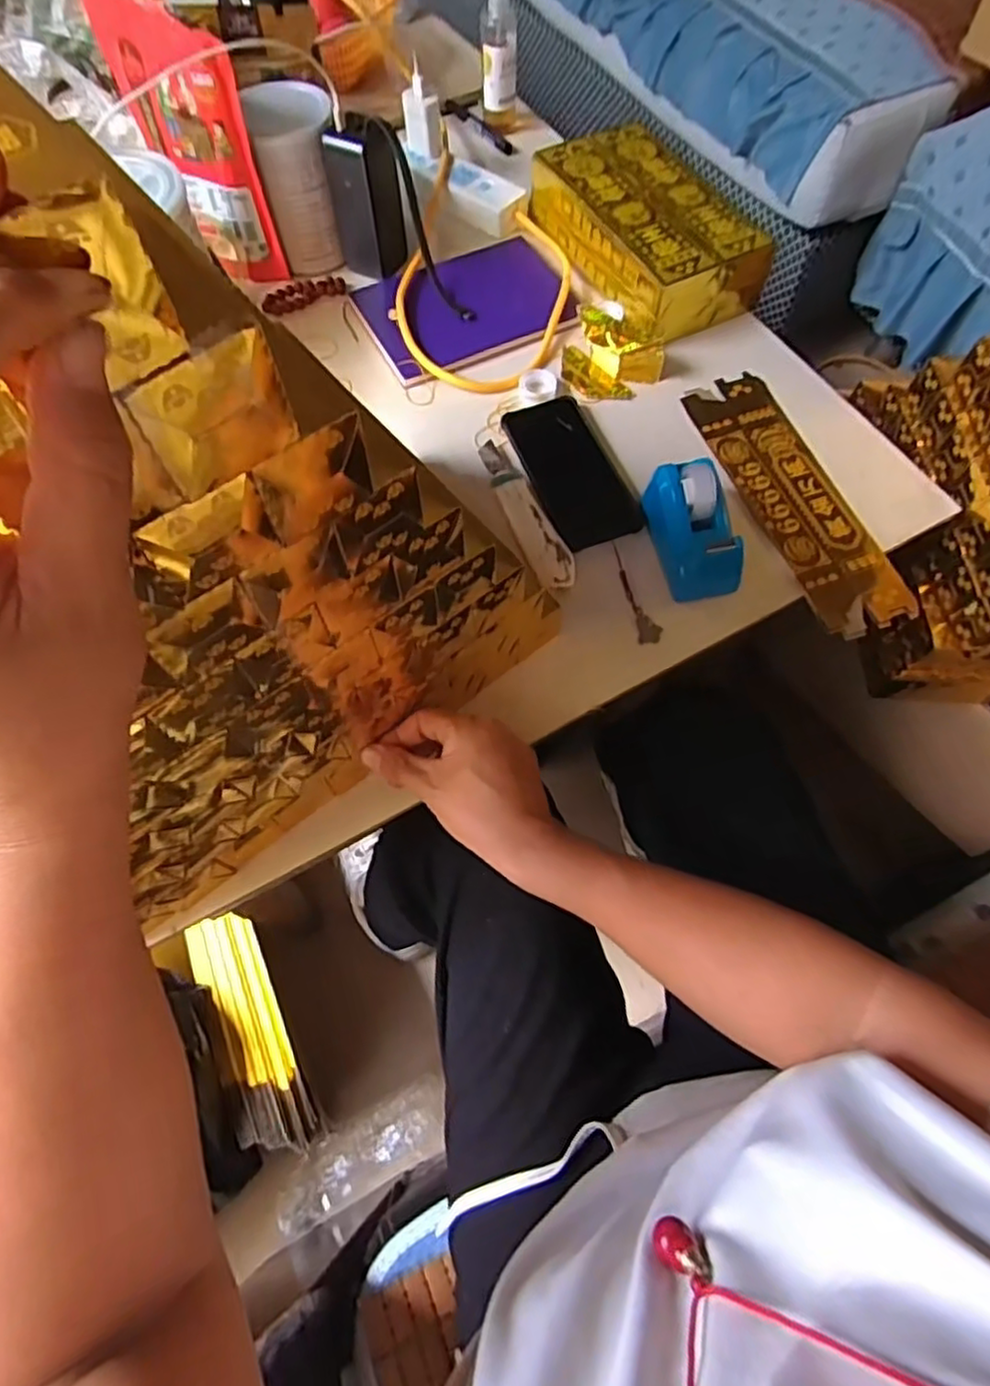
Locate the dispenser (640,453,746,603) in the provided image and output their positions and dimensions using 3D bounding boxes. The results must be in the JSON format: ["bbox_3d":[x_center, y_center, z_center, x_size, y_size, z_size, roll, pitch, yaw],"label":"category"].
[{"bbox_3d":[0.164,-0.135,0.548,0.057,0.060,0.109,-14,66,-5],"label":"dispenser"}]

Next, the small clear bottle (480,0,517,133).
[{"bbox_3d":[0.005,-0.756,0.790,0.041,0.133,0.044,0,66,2],"label":"small clear bottle"}]

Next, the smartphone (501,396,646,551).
[{"bbox_3d":[0.070,-0.200,0.599,0.075,0.014,0.158,-20,67,-7],"label":"smartphone"}]

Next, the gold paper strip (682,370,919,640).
[{"bbox_3d":[0.268,-0.179,0.604,0.087,0.010,0.287,-16,67,-6],"label":"gold paper strip"}]

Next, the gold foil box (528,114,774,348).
[{"bbox_3d":[0.153,-0.490,0.706,0.139,0.067,0.247,-27,68,-10],"label":"gold foil box"}]

